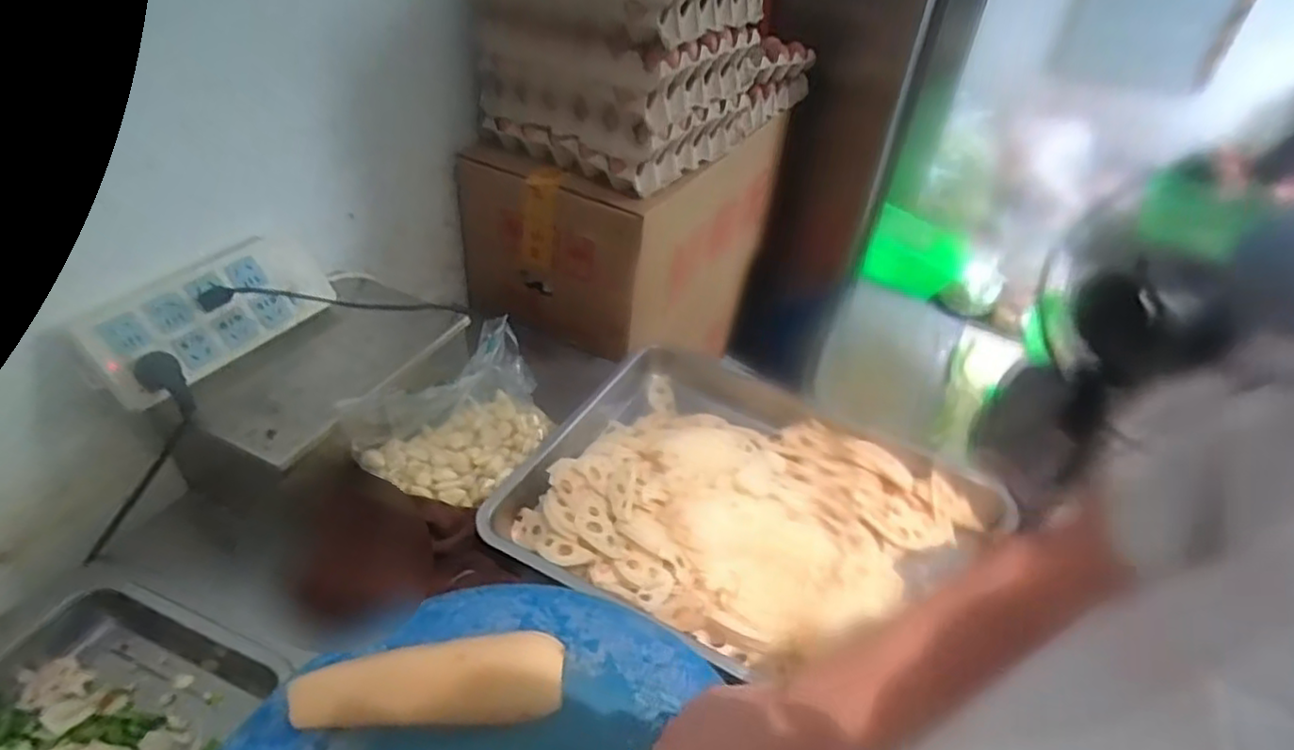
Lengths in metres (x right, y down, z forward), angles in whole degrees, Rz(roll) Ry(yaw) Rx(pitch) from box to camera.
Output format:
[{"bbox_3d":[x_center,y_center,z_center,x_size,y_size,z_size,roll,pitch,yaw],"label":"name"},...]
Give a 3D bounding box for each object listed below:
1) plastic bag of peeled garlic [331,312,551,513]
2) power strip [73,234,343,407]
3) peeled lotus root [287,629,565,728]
[{"bbox_3d":[-0.198,0.050,0.720,0.104,0.133,0.210,34,48,31],"label":"plastic bag of peeled garlic"},{"bbox_3d":[-0.430,-0.065,0.670,0.032,0.102,0.226,-7,31,42],"label":"power strip"},{"bbox_3d":[-0.163,0.230,0.510,0.193,0.034,0.062,0,40,-5],"label":"peeled lotus root"}]

